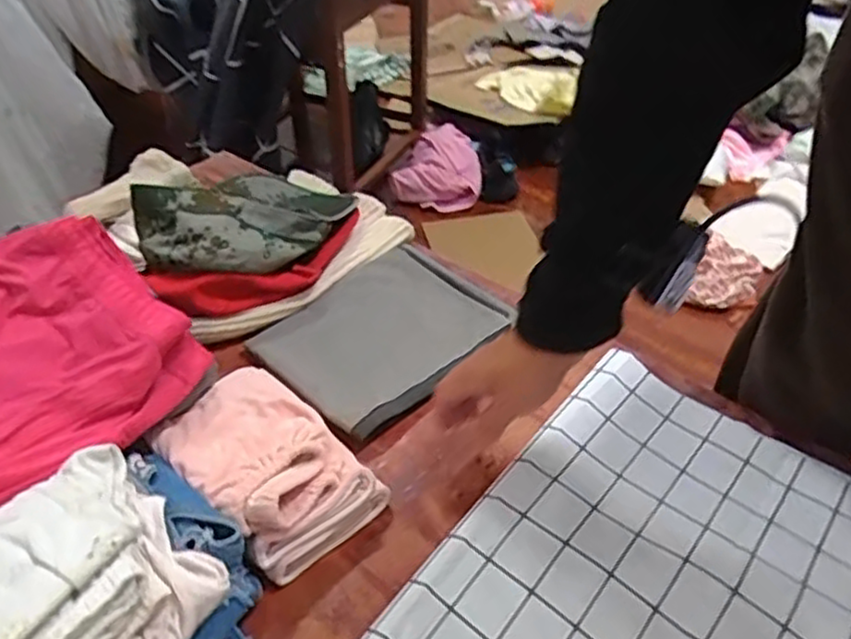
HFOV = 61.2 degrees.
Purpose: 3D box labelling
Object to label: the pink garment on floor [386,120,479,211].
[{"bbox_3d":[0.027,-0.326,1.475,0.178,0.073,0.244,5,43,3],"label":"pink garment on floor"}]

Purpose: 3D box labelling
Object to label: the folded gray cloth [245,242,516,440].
[{"bbox_3d":[-0.040,0.008,0.735,0.228,0.019,0.178,-33,52,-29],"label":"folded gray cloth"}]

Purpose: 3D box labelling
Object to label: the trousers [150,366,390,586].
[{"bbox_3d":[-0.135,0.112,0.596,0.123,0.053,0.189,-33,52,-29],"label":"trousers"}]

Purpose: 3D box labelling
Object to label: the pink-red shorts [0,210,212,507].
[{"bbox_3d":[-0.334,0.025,0.573,0.226,0.077,0.243,33,51,29],"label":"pink-red shorts"}]

